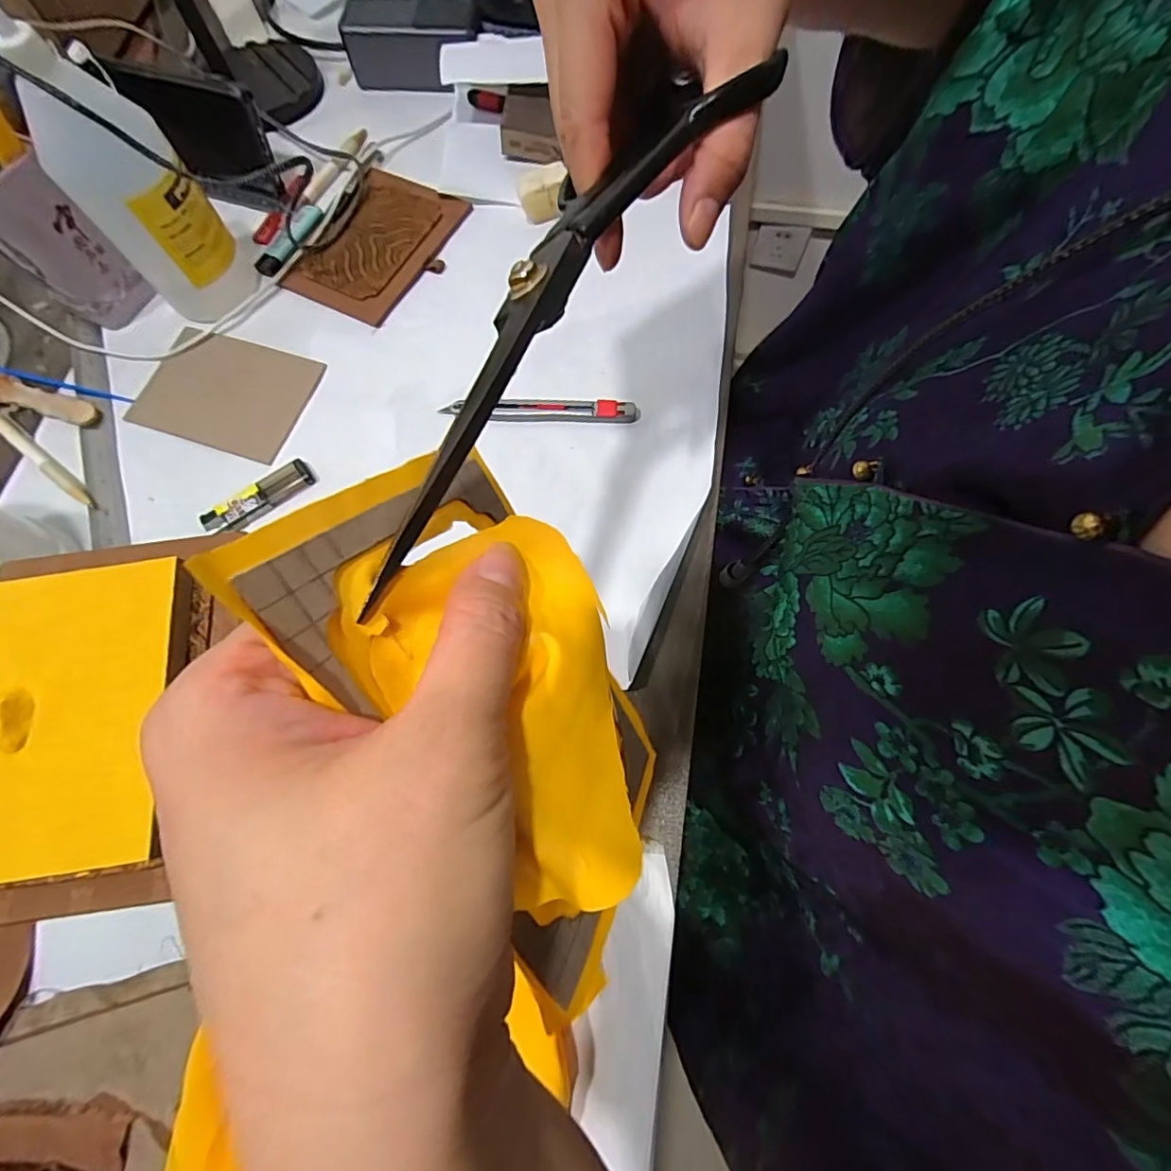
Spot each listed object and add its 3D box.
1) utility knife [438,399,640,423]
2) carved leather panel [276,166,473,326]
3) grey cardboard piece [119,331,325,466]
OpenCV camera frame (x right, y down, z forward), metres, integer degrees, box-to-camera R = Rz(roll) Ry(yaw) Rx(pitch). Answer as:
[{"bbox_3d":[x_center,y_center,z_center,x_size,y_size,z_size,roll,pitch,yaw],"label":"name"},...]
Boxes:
[{"bbox_3d":[-0.035,-0.135,0.411,0.148,0.009,0.018,0,71,3],"label":"utility knife"},{"bbox_3d":[-0.180,-0.301,0.469,0.110,0.008,0.148,24,74,11],"label":"carved leather panel"},{"bbox_3d":[-0.288,-0.157,0.427,0.141,0.005,0.093,18,73,8],"label":"grey cardboard piece"}]

